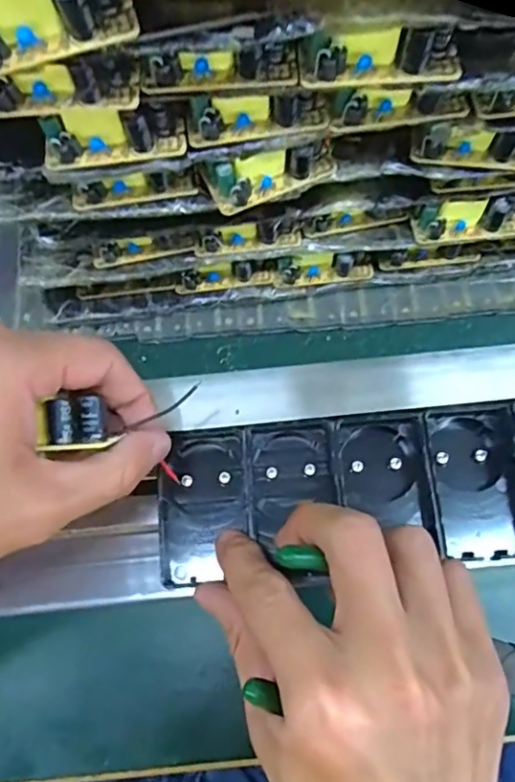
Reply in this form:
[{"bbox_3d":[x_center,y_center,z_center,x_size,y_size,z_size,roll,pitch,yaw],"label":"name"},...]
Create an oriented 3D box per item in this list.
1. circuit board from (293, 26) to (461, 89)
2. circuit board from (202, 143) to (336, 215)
[{"bbox_3d":[0.049,-0.135,0.219,0.063,0.019,0.018,-3,70,1],"label":"circuit board"},{"bbox_3d":[0.007,-0.107,0.273,0.062,0.022,0.021,-12,70,-2],"label":"circuit board"}]

